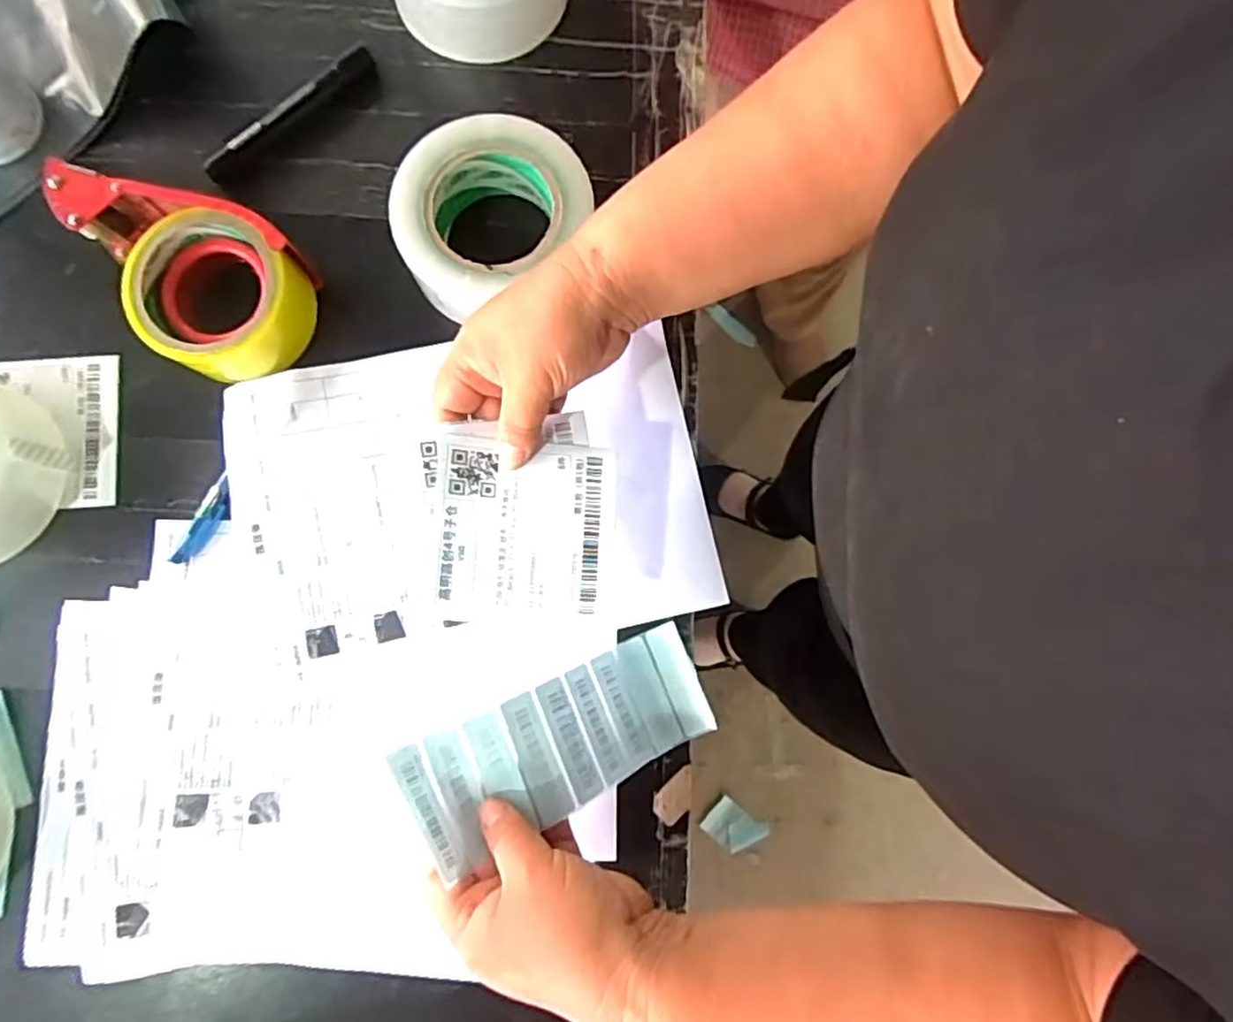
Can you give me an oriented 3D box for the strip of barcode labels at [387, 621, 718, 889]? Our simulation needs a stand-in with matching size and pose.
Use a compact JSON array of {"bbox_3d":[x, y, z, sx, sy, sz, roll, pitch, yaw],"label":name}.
[{"bbox_3d":[-0.027,0.131,0.391,0.183,0.018,0.070,-17,78,-33],"label":"strip of barcode labels"}]

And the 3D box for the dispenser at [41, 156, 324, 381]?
[{"bbox_3d":[-0.264,-0.157,0.430,0.101,0.061,0.158,-40,84,-7],"label":"dispenser"}]

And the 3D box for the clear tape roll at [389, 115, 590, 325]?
[{"bbox_3d":[-0.079,-0.188,0.440,0.126,0.052,0.111,-36,84,-6],"label":"clear tape roll"}]

